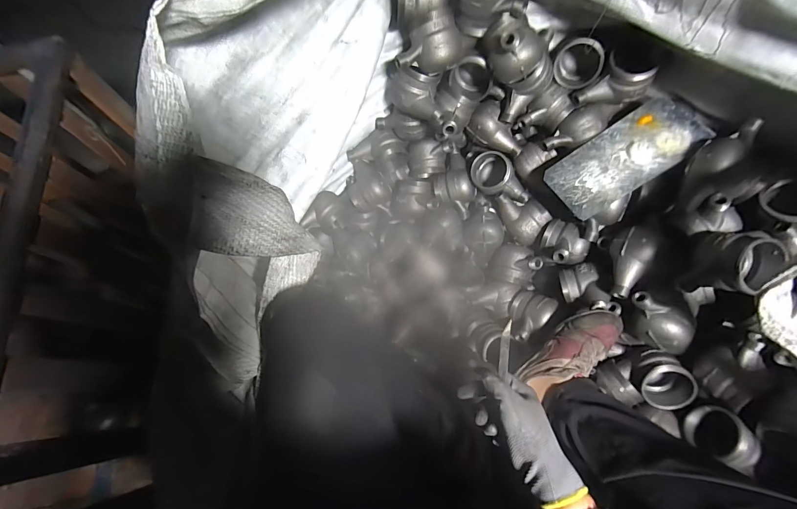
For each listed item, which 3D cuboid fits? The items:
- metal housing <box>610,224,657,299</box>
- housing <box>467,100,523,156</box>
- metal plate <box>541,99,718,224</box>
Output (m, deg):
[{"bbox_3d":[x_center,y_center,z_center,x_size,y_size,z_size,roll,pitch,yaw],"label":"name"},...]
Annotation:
[{"bbox_3d":[0.379,0.011,0.564,0.049,0.055,0.123,16,84,9],"label":"metal housing"},{"bbox_3d":[0.188,-0.246,0.701,0.068,0.066,0.114,-30,104,19],"label":"housing"},{"bbox_3d":[0.379,-0.168,0.588,0.231,0.008,0.121,-37,62,11],"label":"metal plate"}]

